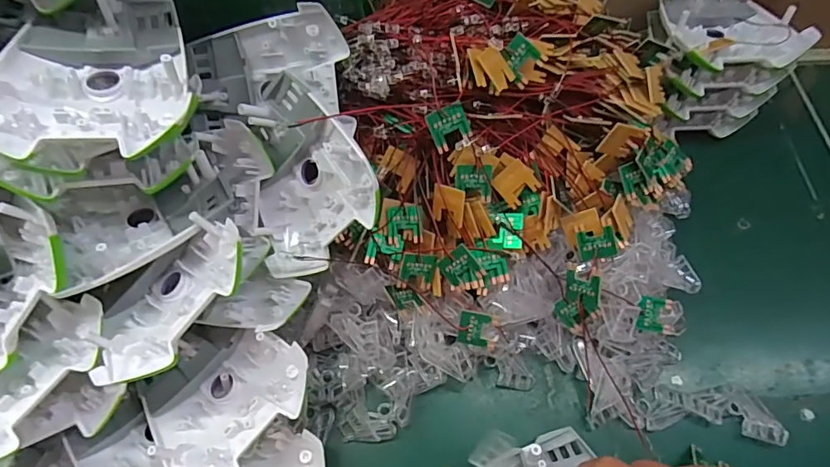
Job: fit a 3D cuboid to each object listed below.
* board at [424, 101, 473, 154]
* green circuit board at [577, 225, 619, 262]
[{"bbox_3d":[0.022,-0.066,0.301,0.025,0.004,0.024,-26,107,-2],"label":"board"},{"bbox_3d":[0.126,0.007,0.333,0.024,0.006,0.022,-15,102,12],"label":"green circuit board"}]

